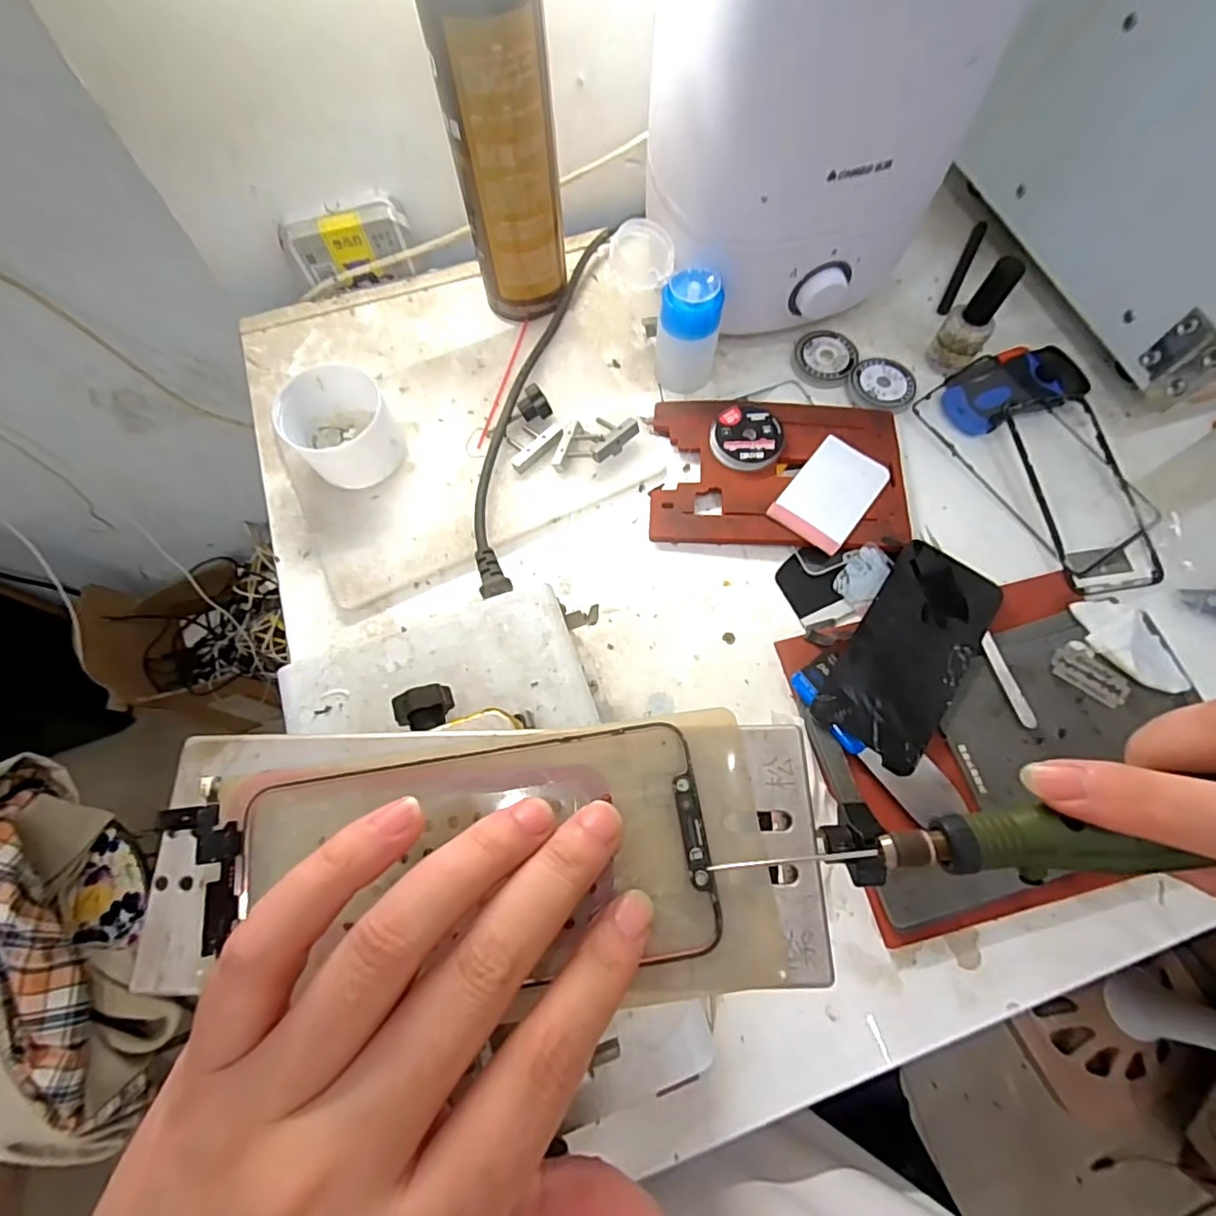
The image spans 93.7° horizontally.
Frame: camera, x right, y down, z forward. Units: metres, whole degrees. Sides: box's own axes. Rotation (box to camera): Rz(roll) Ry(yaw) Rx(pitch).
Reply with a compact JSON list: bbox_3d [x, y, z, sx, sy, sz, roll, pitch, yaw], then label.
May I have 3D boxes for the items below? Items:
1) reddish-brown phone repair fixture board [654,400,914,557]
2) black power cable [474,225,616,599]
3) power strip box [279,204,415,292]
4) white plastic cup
[{"bbox_3d":[0.116,-0.096,0.387,0.165,0.015,0.116,4,70,2],"label":"reddish-brown phone repair fixture board"},{"bbox_3d":[-0.051,-0.150,0.397,0.045,0.024,0.311,10,70,4],"label":"black power cable"},{"bbox_3d":[-0.197,-0.276,0.437,0.087,0.048,0.024,-12,70,-4],"label":"power strip box"},{"bbox_3d":[-0.173,-0.119,0.377,0.063,0.050,0.065,0,70,0],"label":"white plastic cup"}]

